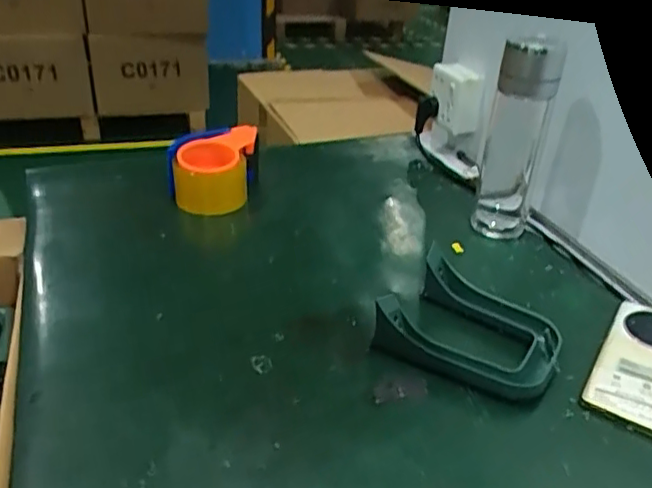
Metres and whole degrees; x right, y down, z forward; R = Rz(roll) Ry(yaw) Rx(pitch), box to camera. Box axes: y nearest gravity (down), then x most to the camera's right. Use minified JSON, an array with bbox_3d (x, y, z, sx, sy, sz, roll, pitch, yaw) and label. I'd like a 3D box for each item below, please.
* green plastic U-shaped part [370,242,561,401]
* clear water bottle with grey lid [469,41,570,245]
[{"bbox_3d":[0.140,0.081,0.571,0.154,0.047,0.130,22,37,27],"label":"green plastic U-shaped part"},{"bbox_3d":[0.231,-0.119,0.736,0.071,0.228,0.061,13,34,16],"label":"clear water bottle with grey lid"}]

